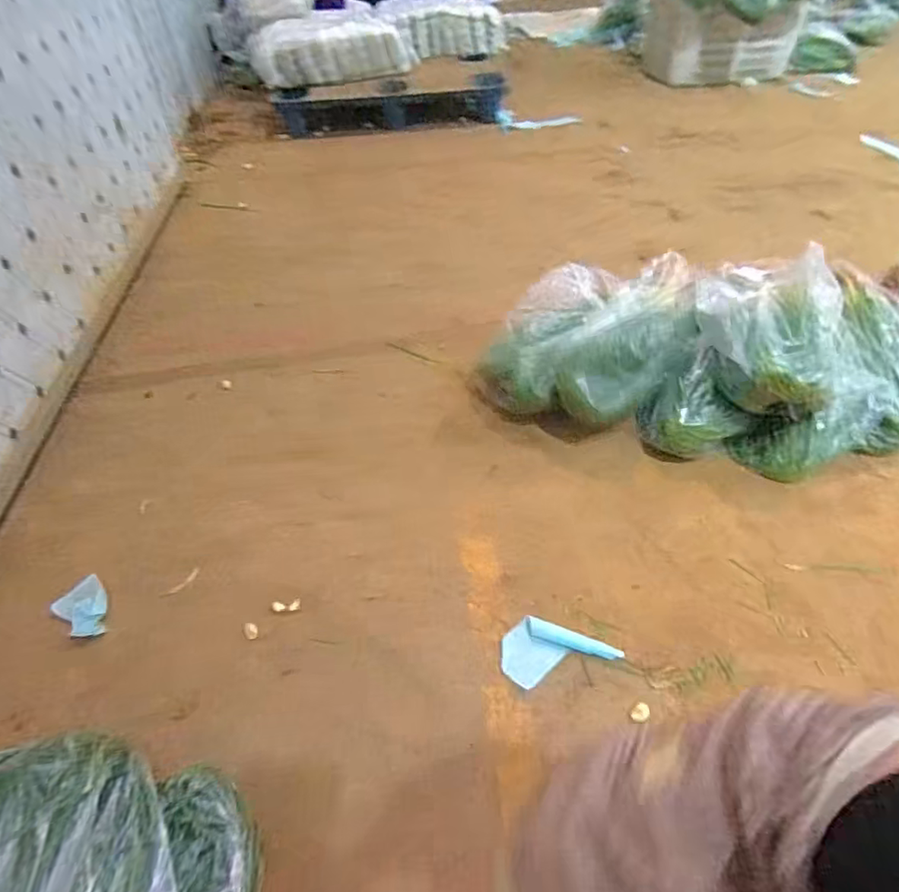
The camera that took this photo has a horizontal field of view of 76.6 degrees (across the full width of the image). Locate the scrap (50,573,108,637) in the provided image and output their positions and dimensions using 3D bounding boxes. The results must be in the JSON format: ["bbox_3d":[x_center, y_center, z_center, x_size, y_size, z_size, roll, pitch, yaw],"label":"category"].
[{"bbox_3d":[-0.531,0.238,0.836,0.093,0.024,0.066,30,54,28],"label":"scrap"}]

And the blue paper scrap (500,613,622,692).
[{"bbox_3d":[0.142,0.268,0.771,0.151,0.016,0.083,-14,46,-11],"label":"blue paper scrap"}]

